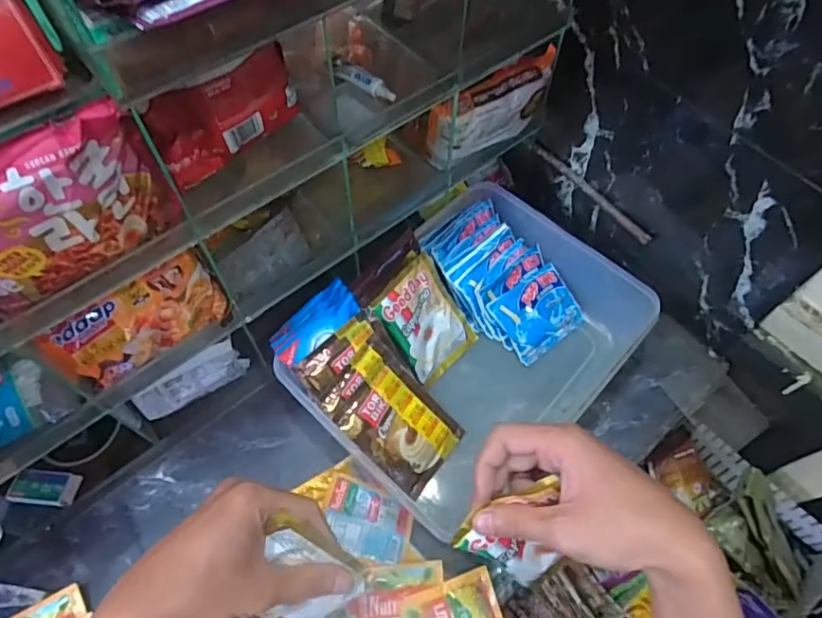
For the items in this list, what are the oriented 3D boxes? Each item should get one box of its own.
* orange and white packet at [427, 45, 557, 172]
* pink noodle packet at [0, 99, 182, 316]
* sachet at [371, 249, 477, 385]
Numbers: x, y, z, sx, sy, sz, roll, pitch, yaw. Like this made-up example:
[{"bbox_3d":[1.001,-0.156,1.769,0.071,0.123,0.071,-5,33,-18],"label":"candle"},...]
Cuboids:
[{"bbox_3d":[0.086,-0.202,0.559,0.138,0.085,0.033,-28,65,-17],"label":"orange and white packet"},{"bbox_3d":[-0.203,-0.052,0.312,0.129,0.101,0.026,-35,67,-19],"label":"pink noodle packet"},{"bbox_3d":[0.017,0.015,0.581,0.093,0.010,0.115,-45,115,-33],"label":"sachet"}]

